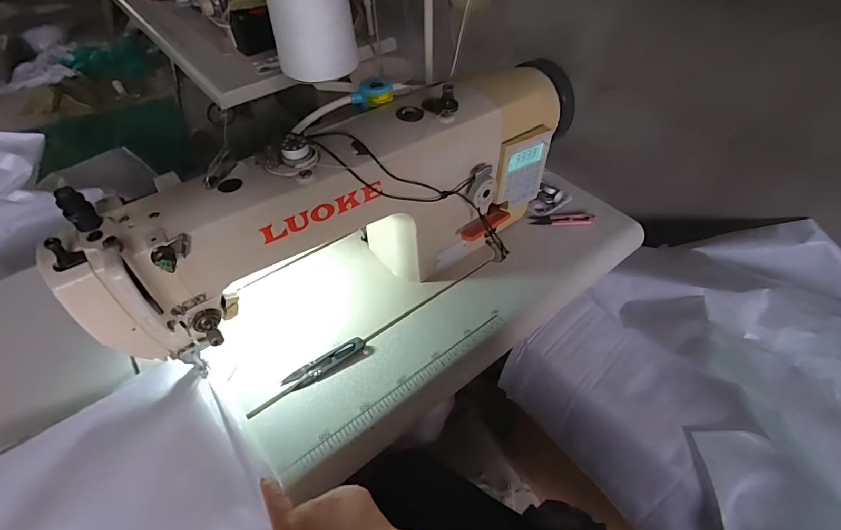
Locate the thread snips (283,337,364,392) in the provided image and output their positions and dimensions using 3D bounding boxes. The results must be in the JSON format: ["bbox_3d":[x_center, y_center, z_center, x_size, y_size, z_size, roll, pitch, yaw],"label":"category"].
[{"bbox_3d":[-0.113,0.115,0.482,0.099,0.009,0.025,-29,55,-25],"label":"thread snips"}]

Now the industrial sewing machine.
[{"bbox_3d":[-0.053,-0.069,0.500,0.581,0.234,0.164,-24,53,-21],"label":"industrial sewing machine"}]

